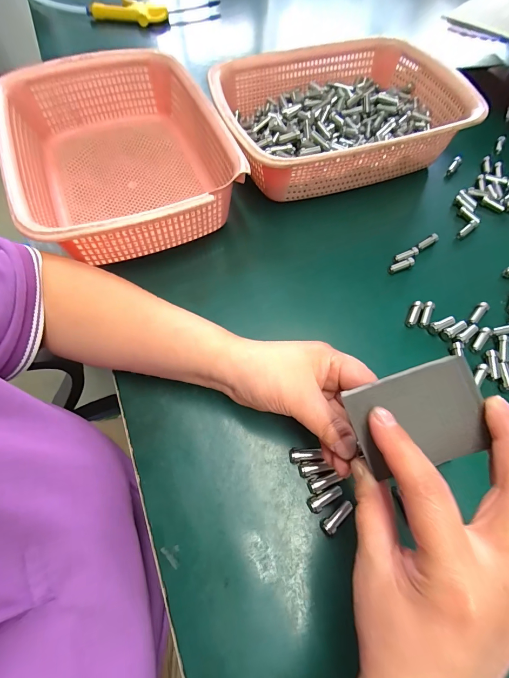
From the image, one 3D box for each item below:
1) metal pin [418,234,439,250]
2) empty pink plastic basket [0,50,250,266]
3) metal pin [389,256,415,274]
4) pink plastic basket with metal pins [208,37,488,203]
[{"bbox_3d":[0.192,-0.108,0.361,0.026,0.007,0.008,-30,67,-14],"label":"metal pin"},{"bbox_3d":[-0.149,-0.208,0.375,0.210,0.085,0.299,-22,65,-10],"label":"empty pink plastic basket"},{"bbox_3d":[0.158,-0.079,0.349,0.029,0.007,0.008,-21,65,-10],"label":"metal pin"},{"bbox_3d":[0.101,-0.278,0.412,0.290,0.071,0.210,-18,65,-8],"label":"pink plastic basket with metal pins"}]

